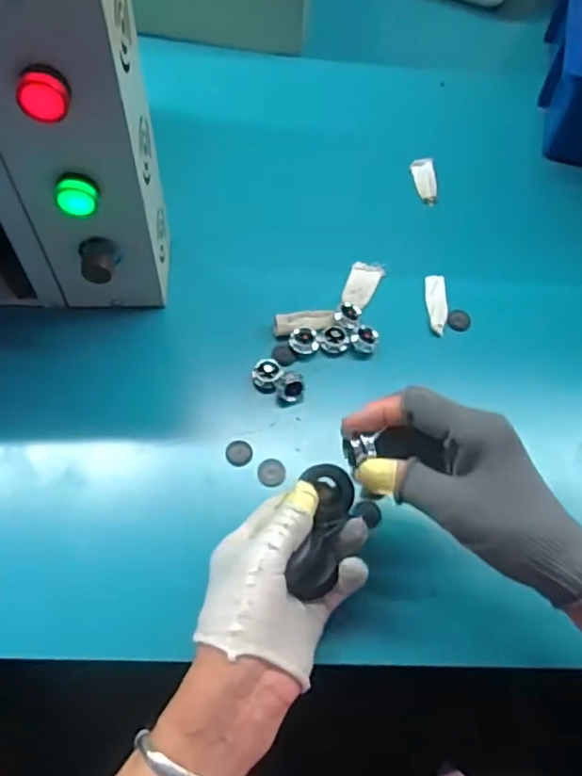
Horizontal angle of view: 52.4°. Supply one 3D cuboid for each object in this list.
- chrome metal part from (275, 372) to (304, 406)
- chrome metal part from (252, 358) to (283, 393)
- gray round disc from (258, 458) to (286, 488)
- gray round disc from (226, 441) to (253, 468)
[{"bbox_3d":[-0.001,0.002,0.497,0.022,0.030,0.022,1,61,-1],"label":"chrome metal part"},{"bbox_3d":[-0.020,-0.009,0.508,0.025,0.023,0.026,-2,61,-3],"label":"chrome metal part"},{"bbox_3d":[-0.015,0.067,0.467,0.022,0.004,0.023,1,61,-1],"label":"gray round disc"},{"bbox_3d":[-0.042,0.053,0.476,0.021,0.004,0.021,1,61,-1],"label":"gray round disc"}]

